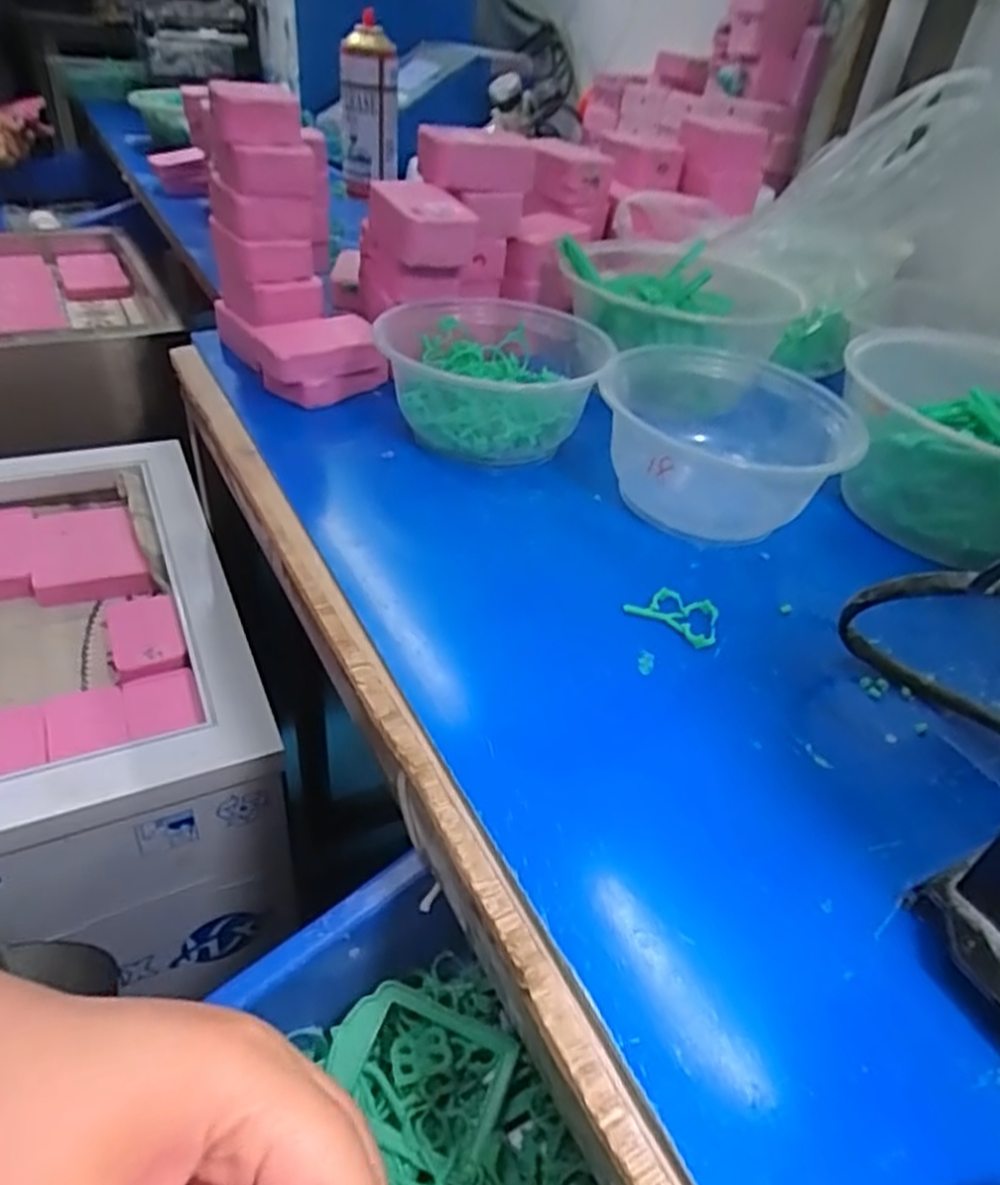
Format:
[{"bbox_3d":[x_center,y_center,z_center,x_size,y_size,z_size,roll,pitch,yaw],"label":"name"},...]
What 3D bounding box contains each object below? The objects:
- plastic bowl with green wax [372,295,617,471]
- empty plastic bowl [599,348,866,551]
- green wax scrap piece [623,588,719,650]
[{"bbox_3d":[-0.005,-0.128,0.457,0.132,0.062,0.125,4,39,-4],"label":"plastic bowl with green wax"},{"bbox_3d":[0.130,-0.091,0.428,0.128,0.063,0.141,27,42,23],"label":"empty plastic bowl"},{"bbox_3d":[0.079,0.009,0.339,0.040,0.009,0.024,29,43,24],"label":"green wax scrap piece"}]

